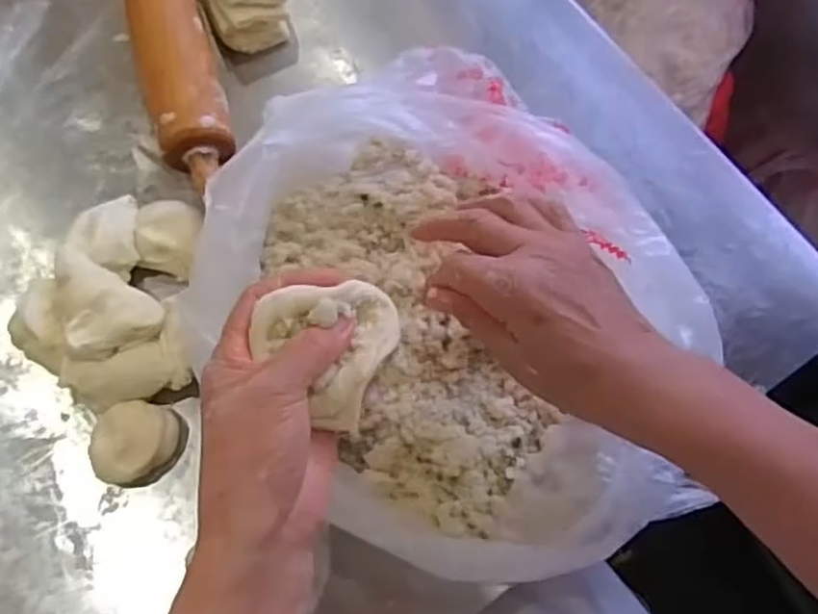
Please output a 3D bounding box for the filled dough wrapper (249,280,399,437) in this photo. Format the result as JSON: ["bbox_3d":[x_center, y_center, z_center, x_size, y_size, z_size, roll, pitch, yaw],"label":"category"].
[{"bbox_3d":[-0.035,0.016,0.375,0.064,0.022,0.072,-41,74,-11],"label":"filled dough wrapper"}]

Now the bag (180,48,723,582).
[{"bbox_3d":[0.029,0.003,0.449,0.246,0.106,0.302,-38,73,-11],"label":"bag"}]

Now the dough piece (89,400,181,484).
[{"bbox_3d":[-0.172,0.083,0.467,0.051,0.025,0.044,-38,73,-10],"label":"dough piece"}]

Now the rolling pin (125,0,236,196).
[{"bbox_3d":[-0.180,-0.207,0.561,0.053,0.049,0.256,-18,71,-4],"label":"rolling pin"}]

